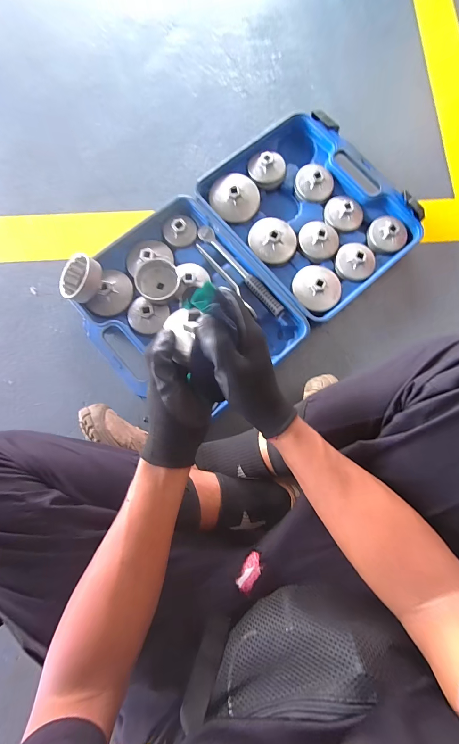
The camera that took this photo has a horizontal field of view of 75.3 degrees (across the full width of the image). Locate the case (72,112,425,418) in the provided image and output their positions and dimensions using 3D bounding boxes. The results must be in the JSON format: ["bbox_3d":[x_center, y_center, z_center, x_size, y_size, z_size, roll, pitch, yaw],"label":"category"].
[{"bbox_3d":[0.037,-0.221,0.581,0.642,0.057,0.381,-40,84,-7],"label":"case"}]

